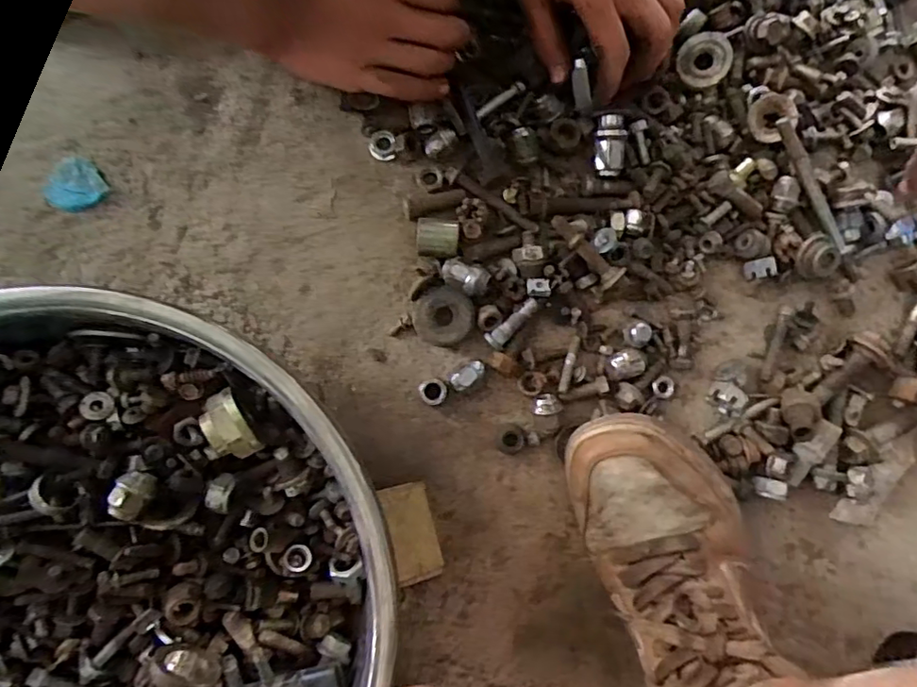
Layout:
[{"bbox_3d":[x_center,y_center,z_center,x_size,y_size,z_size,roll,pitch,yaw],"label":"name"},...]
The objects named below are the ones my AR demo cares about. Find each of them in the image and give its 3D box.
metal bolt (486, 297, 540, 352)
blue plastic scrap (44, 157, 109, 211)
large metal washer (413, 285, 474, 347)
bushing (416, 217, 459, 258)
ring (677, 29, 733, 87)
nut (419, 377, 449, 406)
[{"bbox_3d":[0.040,-0.014,0.426,0.044,0.010,0.015,-40,91,-5],"label":"metal bolt"},{"bbox_3d":[-0.269,-0.110,0.409,0.037,0.015,0.039,0,88,-4],"label":"blue plastic scrap"},{"bbox_3d":[-0.011,-0.020,0.425,0.042,0.008,0.044,-2,107,-6],"label":"large metal washer"},{"bbox_3d":[-0.015,-0.074,0.417,0.029,0.023,0.024,3,88,-4],"label":"bushing"},{"bbox_3d":[0.183,-0.210,0.433,0.038,0.008,0.038,3,103,14],"label":"ring"},{"bbox_3d":[-0.017,0.036,0.426,0.019,0.019,0.021,-28,90,-5],"label":"nut"}]

